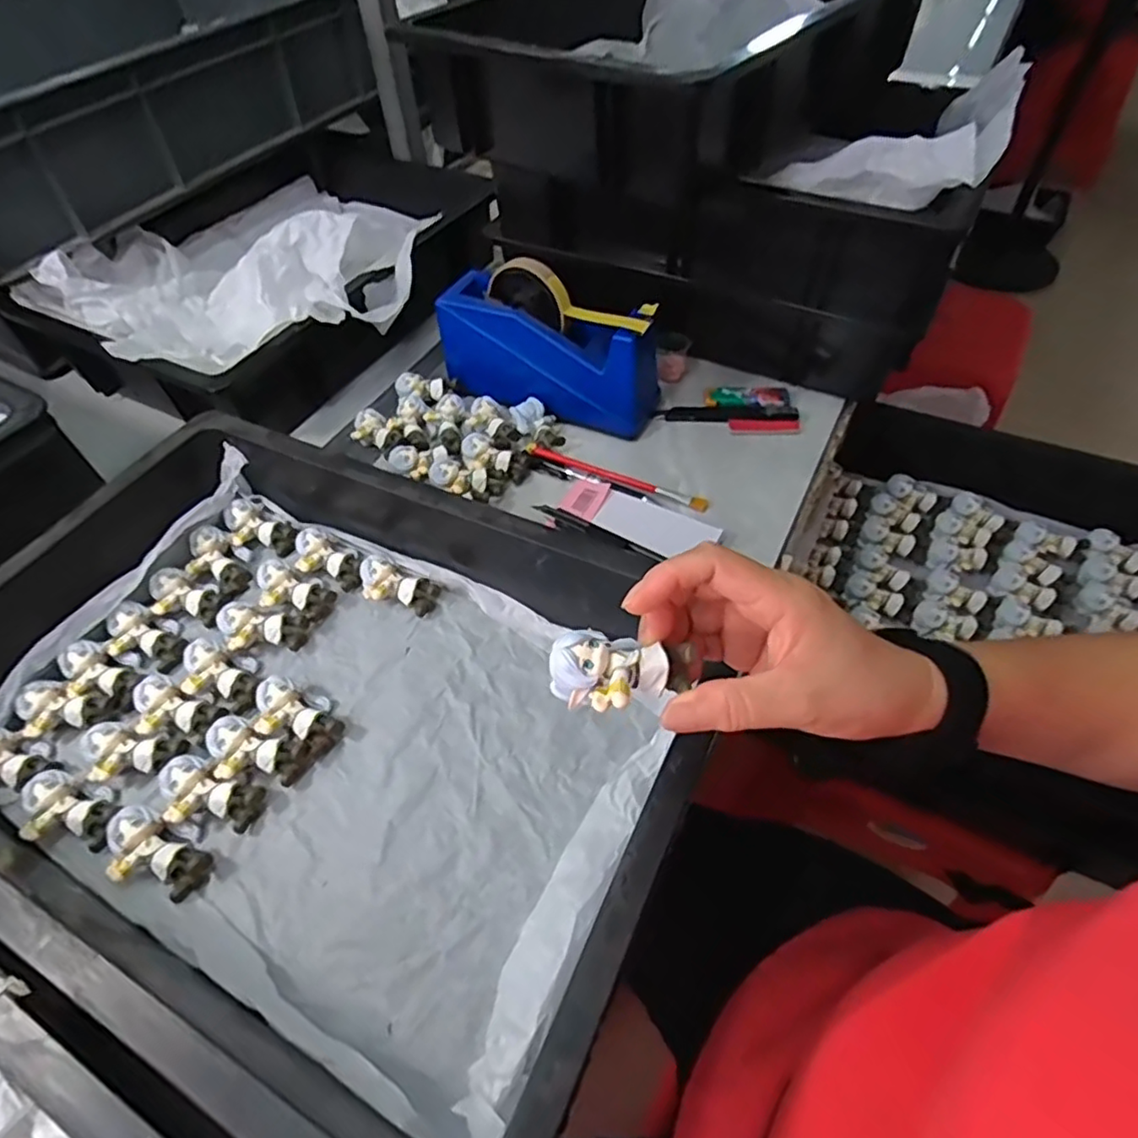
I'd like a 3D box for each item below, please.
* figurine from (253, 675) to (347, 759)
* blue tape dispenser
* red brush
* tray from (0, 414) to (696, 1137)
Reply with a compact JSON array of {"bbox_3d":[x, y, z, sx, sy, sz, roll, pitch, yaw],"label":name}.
[{"bbox_3d":[-0.179,0.096,0.421,0.057,0.026,0.040,28,57,22],"label":"figurine"},{"bbox_3d":[-0.021,-0.209,0.595,0.207,0.115,0.061,18,54,16],"label":"blue tape dispenser"},{"bbox_3d":[0.040,-0.082,0.561,0.168,0.010,0.017,19,54,17],"label":"red brush"},{"bbox_3d":[-0.162,0.082,0.391,0.454,0.092,0.310,21,55,18],"label":"tray"}]

